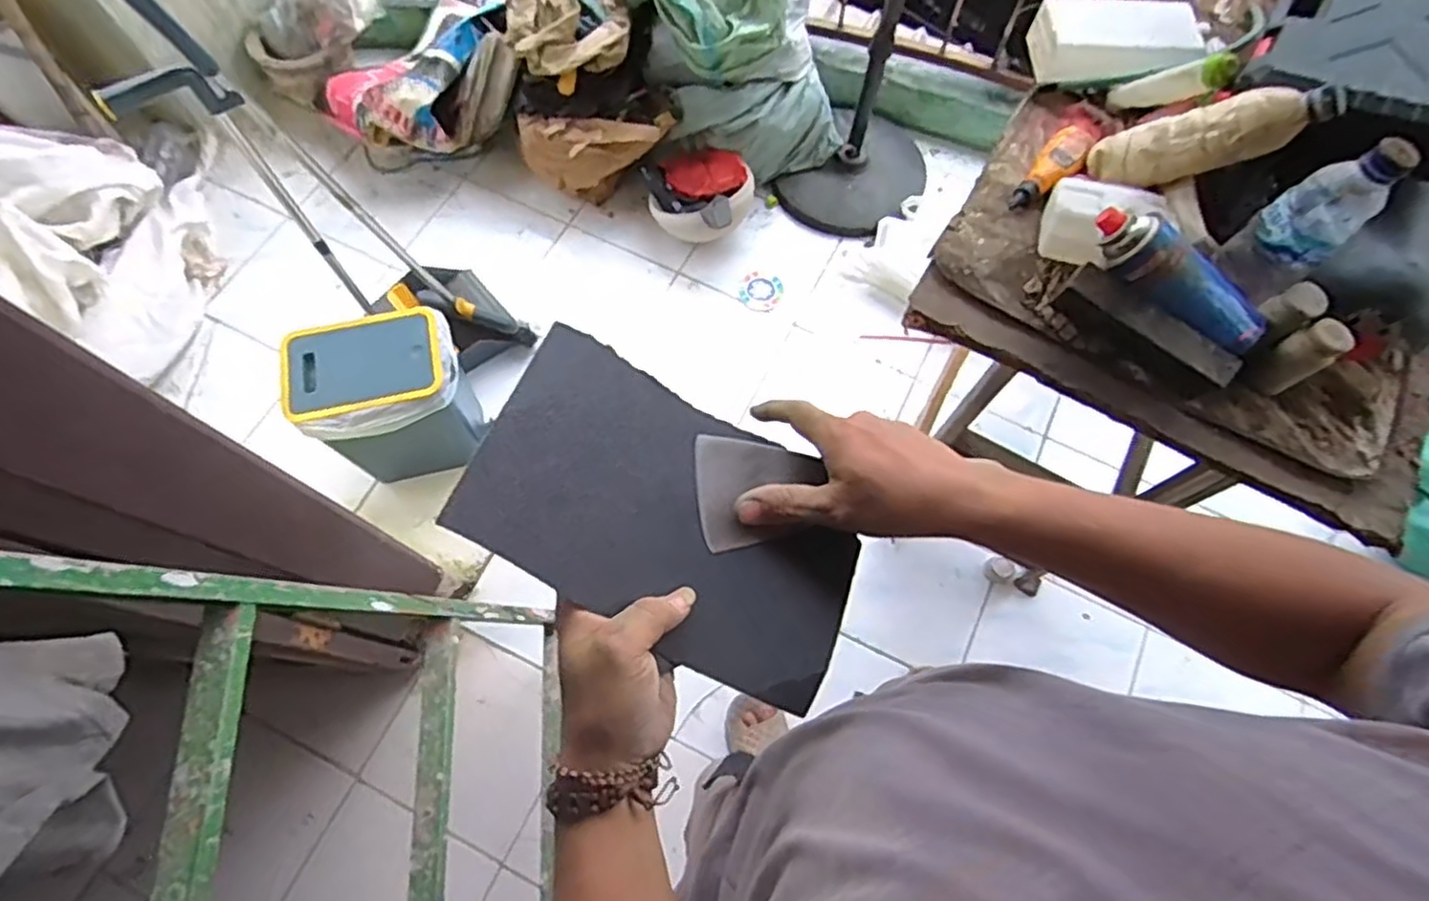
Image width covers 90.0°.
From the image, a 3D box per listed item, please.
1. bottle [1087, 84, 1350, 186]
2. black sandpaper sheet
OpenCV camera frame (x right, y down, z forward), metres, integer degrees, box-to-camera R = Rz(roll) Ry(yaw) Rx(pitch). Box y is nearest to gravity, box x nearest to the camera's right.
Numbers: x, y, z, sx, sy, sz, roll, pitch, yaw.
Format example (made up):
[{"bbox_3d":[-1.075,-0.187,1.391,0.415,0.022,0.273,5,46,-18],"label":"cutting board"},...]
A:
[{"bbox_3d":[0.511,-0.331,0.748,0.062,0.222,0.058,40,67,-32],"label":"bottle"},{"bbox_3d":[-0.017,0.036,0.396,0.220,0.027,0.138,33,56,-19],"label":"black sandpaper sheet"}]

